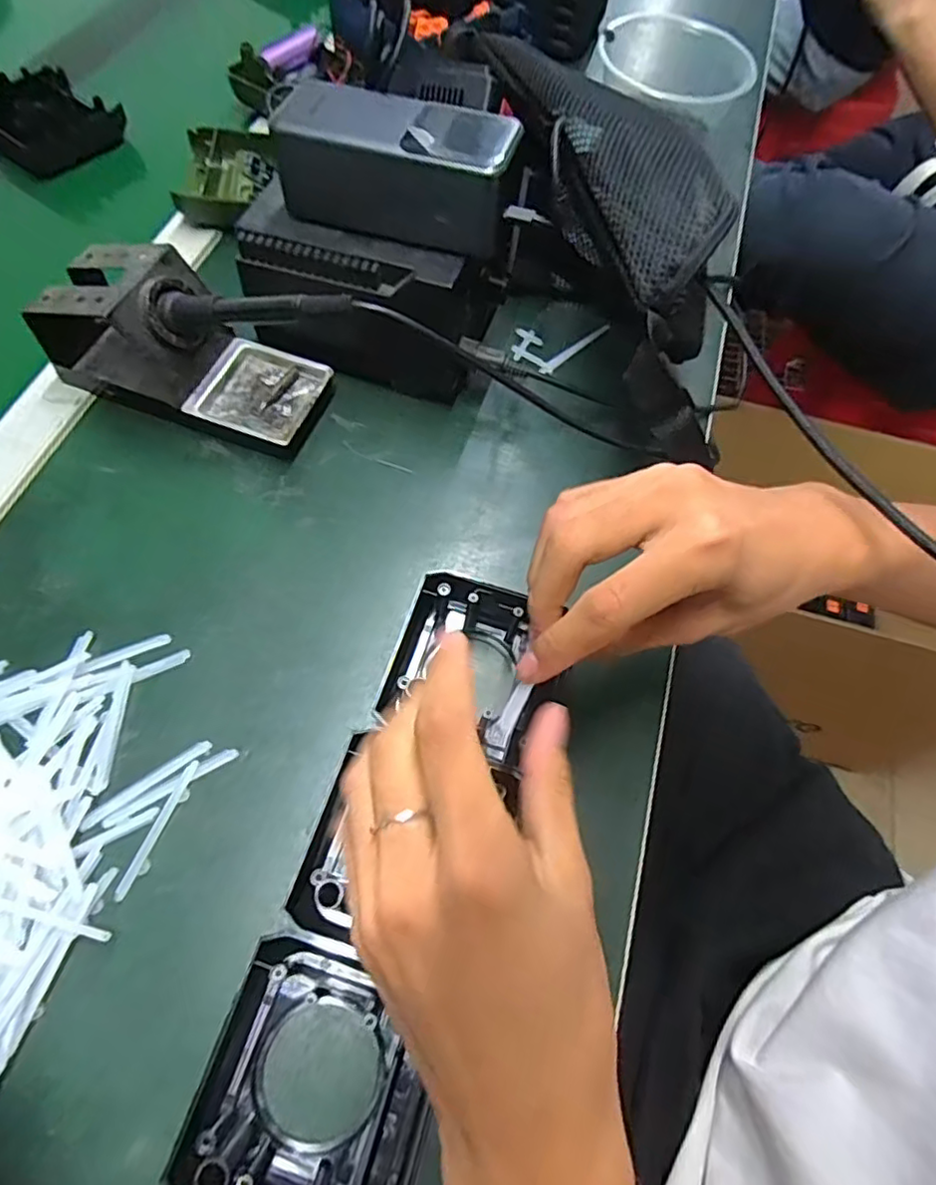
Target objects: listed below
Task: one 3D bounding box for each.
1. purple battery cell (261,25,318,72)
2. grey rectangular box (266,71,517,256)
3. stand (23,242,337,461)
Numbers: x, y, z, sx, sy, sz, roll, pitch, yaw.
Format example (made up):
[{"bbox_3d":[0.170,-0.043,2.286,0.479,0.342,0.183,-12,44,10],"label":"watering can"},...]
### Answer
[{"bbox_3d":[-0.152,-0.468,0.534,0.052,0.016,0.017,-32,69,-3],"label":"purple battery cell"},{"bbox_3d":[-0.038,-0.233,0.343,0.124,0.051,0.048,17,63,4],"label":"grey rectangular box"},{"bbox_3d":[-0.173,-0.152,0.384,0.164,0.078,0.073,22,64,7],"label":"stand"}]

